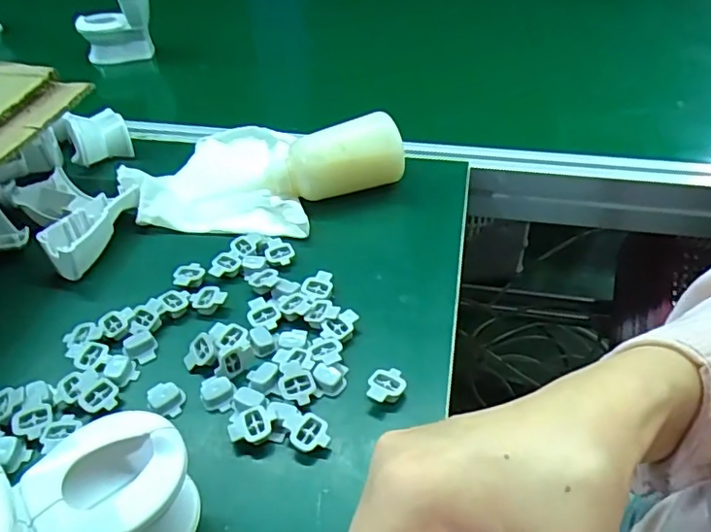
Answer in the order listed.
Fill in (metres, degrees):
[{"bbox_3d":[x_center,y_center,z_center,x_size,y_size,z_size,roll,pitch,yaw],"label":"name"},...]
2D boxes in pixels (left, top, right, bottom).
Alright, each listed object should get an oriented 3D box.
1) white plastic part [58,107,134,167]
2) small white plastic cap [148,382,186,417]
[{"bbox_3d":[-0.255,-0.133,0.556,0.053,0.029,0.074,-24,44,-23],"label":"white plastic part"},{"bbox_3d":[-0.116,0.081,0.349,0.020,0.007,0.025,-29,47,-28],"label":"small white plastic cap"}]

